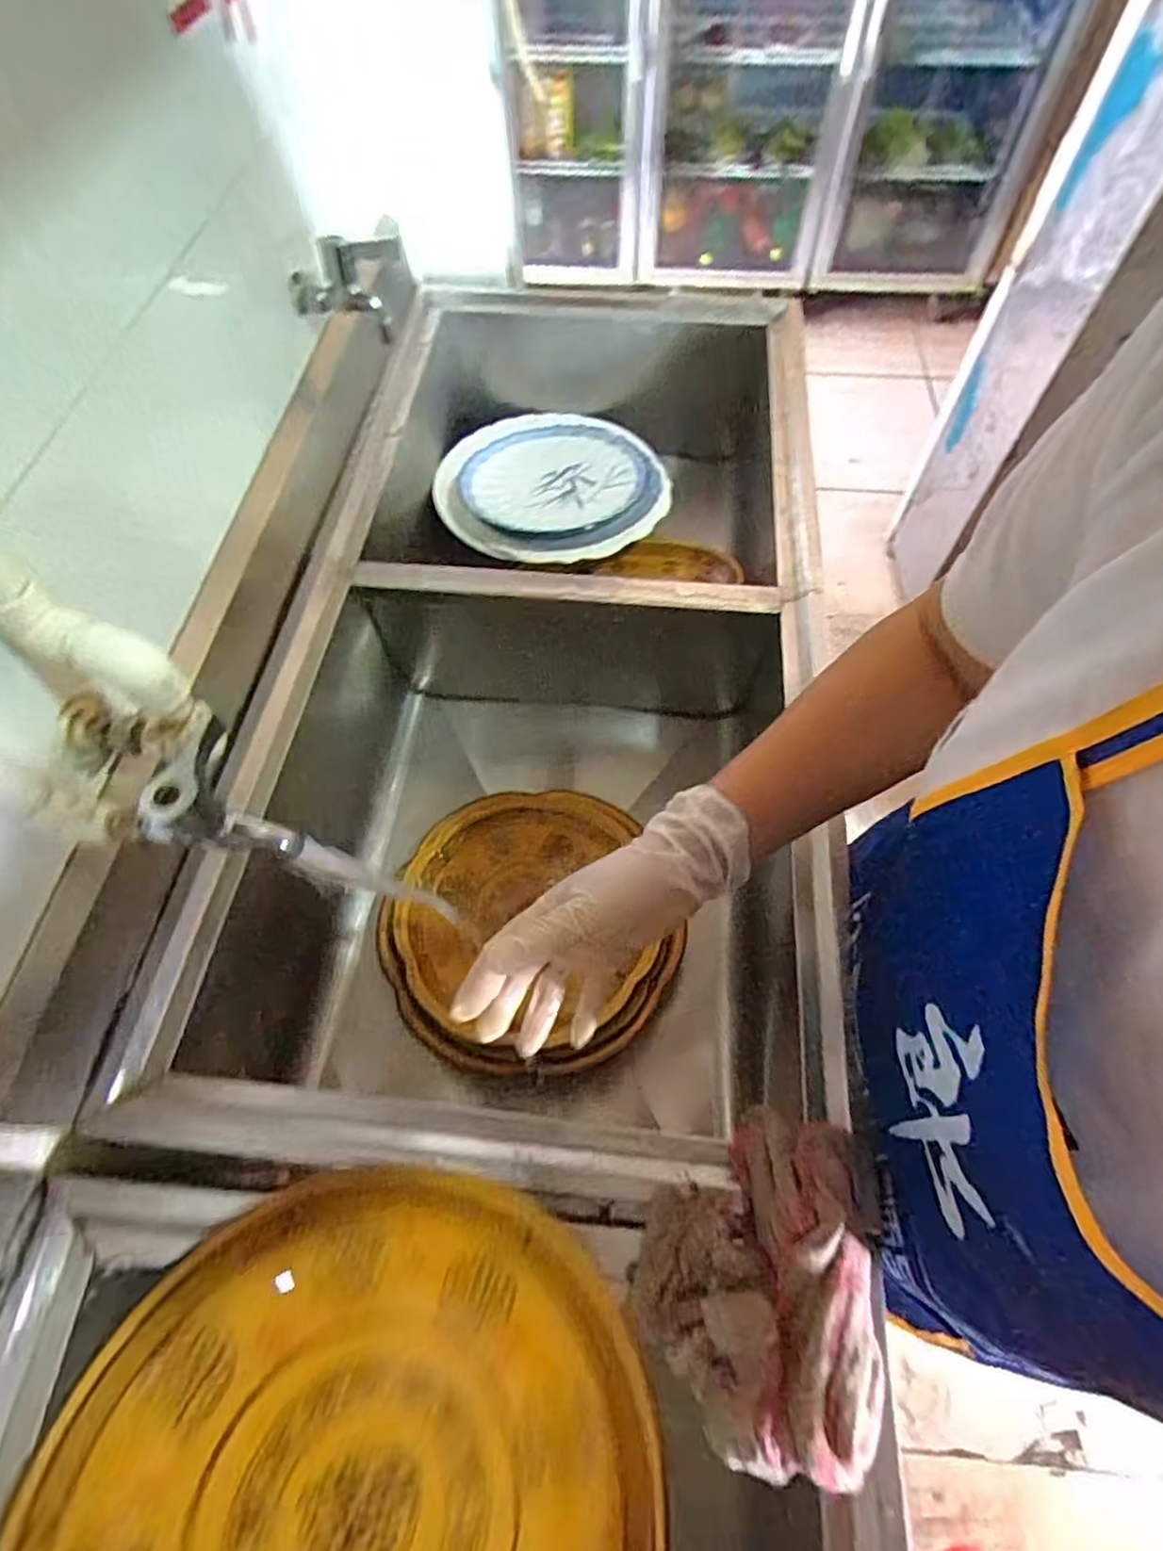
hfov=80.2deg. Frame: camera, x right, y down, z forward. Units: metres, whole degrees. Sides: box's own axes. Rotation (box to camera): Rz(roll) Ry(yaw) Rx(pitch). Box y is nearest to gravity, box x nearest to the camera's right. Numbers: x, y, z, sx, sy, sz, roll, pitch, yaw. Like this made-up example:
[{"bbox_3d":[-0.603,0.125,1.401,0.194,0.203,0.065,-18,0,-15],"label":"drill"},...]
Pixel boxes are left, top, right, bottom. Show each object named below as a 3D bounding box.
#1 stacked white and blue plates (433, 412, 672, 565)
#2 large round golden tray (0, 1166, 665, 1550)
[{"bbox_3d":[-0.044,-0.394,0.901,0.285,0.046,0.287,0,61,0],"label":"stacked white and blue plates"},{"bbox_3d":[-0.082,0.269,0.263,0.227,0.031,0.205,-15,40,-38],"label":"large round golden tray"}]

